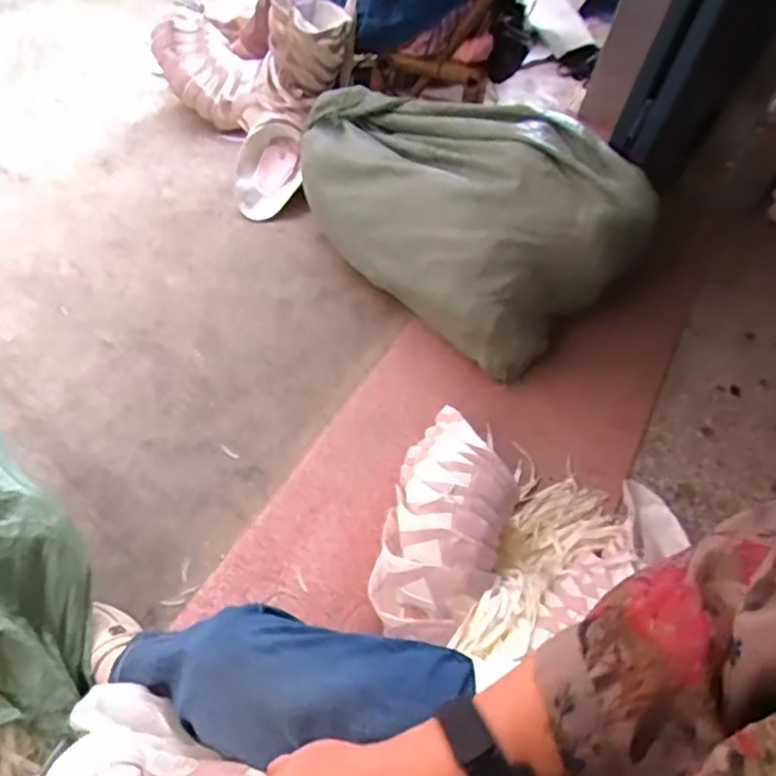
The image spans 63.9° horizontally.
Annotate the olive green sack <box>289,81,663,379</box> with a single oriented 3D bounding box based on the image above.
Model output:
[{"bbox_3d":[0.138,-0.385,1.255,0.406,0.316,0.661,-29,62,-27],"label":"olive green sack"}]

